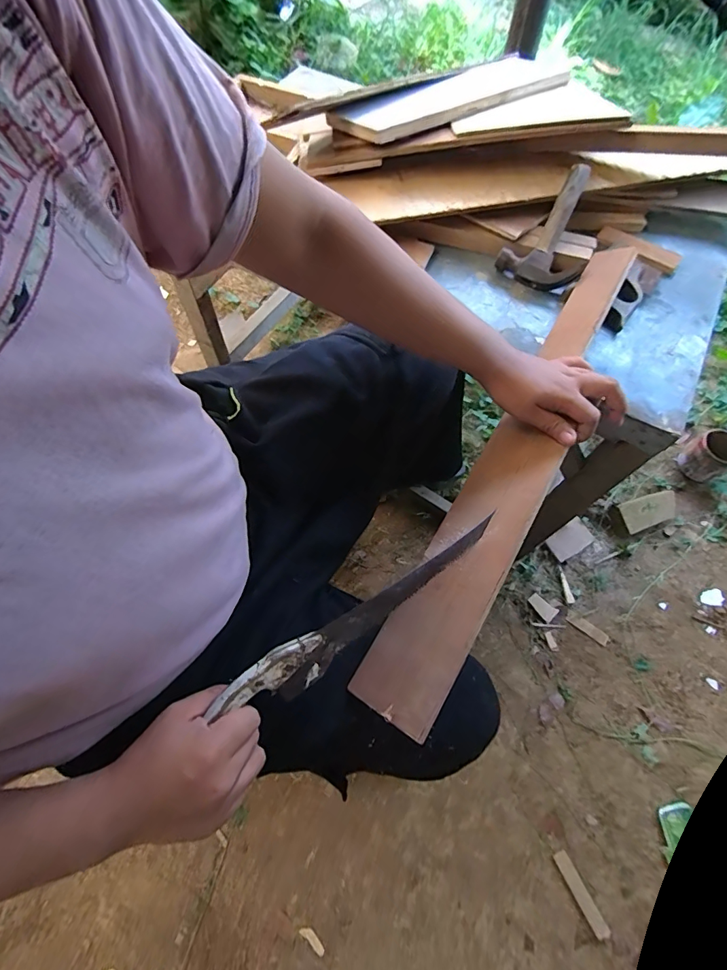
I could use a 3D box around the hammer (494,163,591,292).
[{"bbox_3d":[0.306,-0.399,0.689,0.125,0.033,0.185,30,97,8],"label":"hammer"}]

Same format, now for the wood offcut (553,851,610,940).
[{"bbox_3d":[0.404,0.759,0.817,0.027,0.009,0.136,-25,73,-11],"label":"wood offcut"}]

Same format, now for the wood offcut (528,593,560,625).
[{"bbox_3d":[0.428,0.295,1.058,0.068,0.006,0.040,41,73,12],"label":"wood offcut"}]

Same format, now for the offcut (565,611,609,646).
[{"bbox_3d":[0.528,0.338,1.041,0.101,0.006,0.030,36,72,10],"label":"offcut"}]

